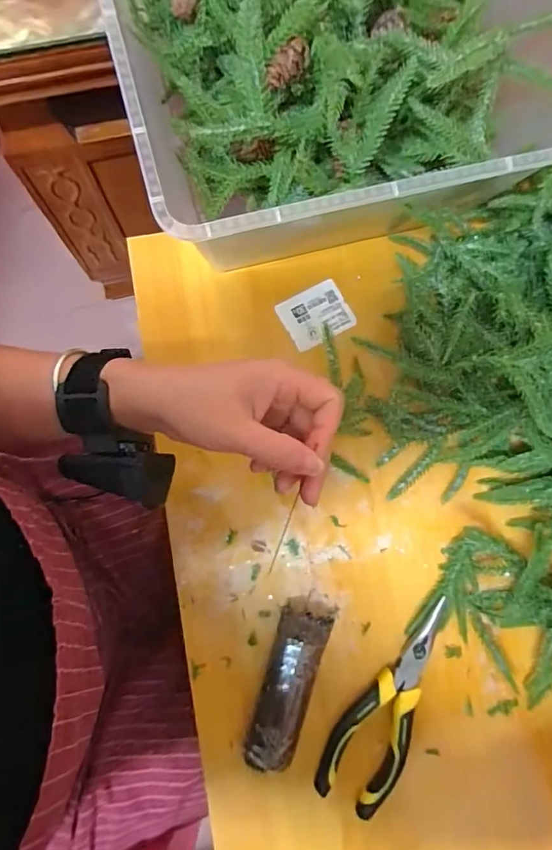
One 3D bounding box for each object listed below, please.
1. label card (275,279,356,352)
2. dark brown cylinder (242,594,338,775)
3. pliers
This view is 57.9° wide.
[{"bbox_3d":[0.035,-0.096,0.436,0.057,0.005,0.047,-27,86,-2],"label":"label card"},{"bbox_3d":[0.009,0.186,0.367,0.037,0.027,0.121,19,79,3],"label":"dark brown cylinder"},{"bbox_3d":[0.083,0.203,0.369,0.049,0.019,0.154,29,80,5],"label":"pliers"}]

